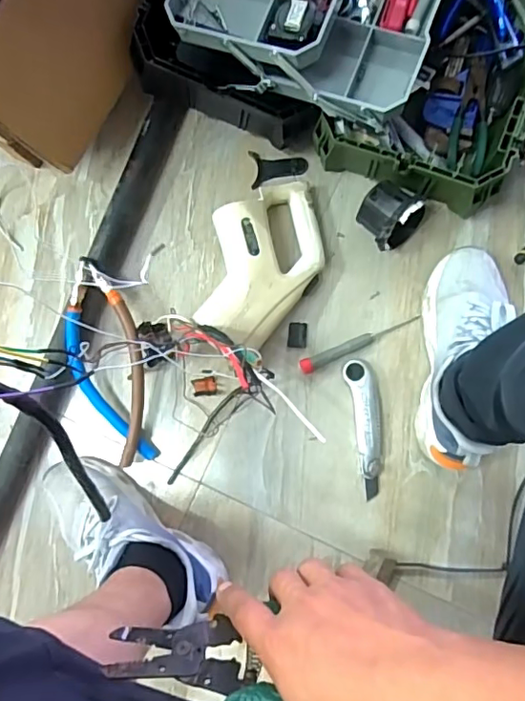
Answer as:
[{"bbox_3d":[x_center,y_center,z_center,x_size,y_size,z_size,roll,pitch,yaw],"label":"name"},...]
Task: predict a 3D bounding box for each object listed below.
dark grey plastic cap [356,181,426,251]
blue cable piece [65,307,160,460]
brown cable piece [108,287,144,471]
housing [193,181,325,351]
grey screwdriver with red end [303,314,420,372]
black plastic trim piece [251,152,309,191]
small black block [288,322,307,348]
[{"bbox_3d":[0.164,-0.174,0.704,0.079,0.078,0.069,-45,83,-1],"label":"dark grey plastic cap"},{"bbox_3d":[-0.209,0.052,0.708,0.049,0.020,0.221,-28,95,0],"label":"blue cable piece"},{"bbox_3d":[-0.173,0.035,0.712,0.042,0.032,0.226,-4,84,4],"label":"brown cable piece"},{"bbox_3d":[0.005,-0.116,0.703,0.145,0.080,0.237,7,85,5],"label":"housing"},{"bbox_3d":[0.126,-0.013,0.711,0.166,0.018,0.019,-27,83,1],"label":"grey screwdriver with red end"},{"bbox_3d":[0.024,-0.254,0.762,0.078,0.018,0.051,-6,84,4],"label":"black plastic trim piece"},{"bbox_3d":[0.047,-0.021,0.729,0.025,0.012,0.034,4,84,5],"label":"small black block"}]

